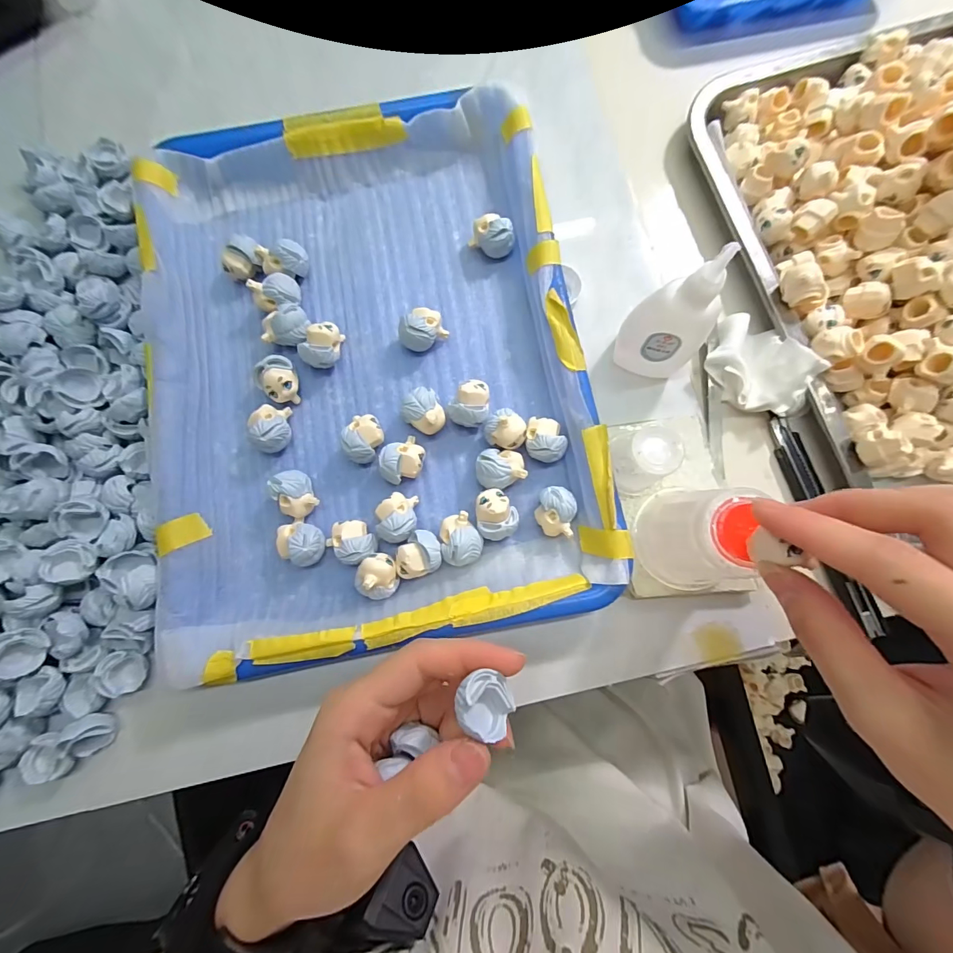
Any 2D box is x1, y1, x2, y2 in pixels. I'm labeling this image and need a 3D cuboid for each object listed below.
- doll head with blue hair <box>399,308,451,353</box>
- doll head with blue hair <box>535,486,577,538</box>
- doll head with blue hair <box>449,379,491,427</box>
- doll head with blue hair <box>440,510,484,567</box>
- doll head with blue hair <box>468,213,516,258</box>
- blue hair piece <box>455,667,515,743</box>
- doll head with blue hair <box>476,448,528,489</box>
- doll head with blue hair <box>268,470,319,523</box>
[{"bbox_3d":[-0.034,-0.091,0.257,0.027,0.023,0.020,-35,82,-4],"label":"doll head with blue hair"},{"bbox_3d":[0.046,0.021,0.240,0.023,0.022,0.027,15,82,4],"label":"doll head with blue hair"},{"bbox_3d":[-0.004,-0.043,0.251,0.023,0.022,0.026,7,81,2],"label":"doll head with blue hair"},{"bbox_3d":[-0.008,0.036,0.238,0.023,0.022,0.029,-5,81,1],"label":"doll head with blue hair"},{"bbox_3d":[0.011,-0.156,0.270,0.025,0.021,0.022,36,84,6],"label":"doll head with blue hair"},{"bbox_3d":[0.004,0.085,0.157,0.023,0.019,0.019,31,84,6],"label":"blue hair piece"},{"bbox_3d":[0.015,-0.004,0.245,0.028,0.022,0.022,1,81,1],"label":"doll head with blue hair"},{"bbox_3d":[-0.105,0.011,0.243,0.018,0.023,0.027,-27,81,-3],"label":"doll head with blue hair"}]

